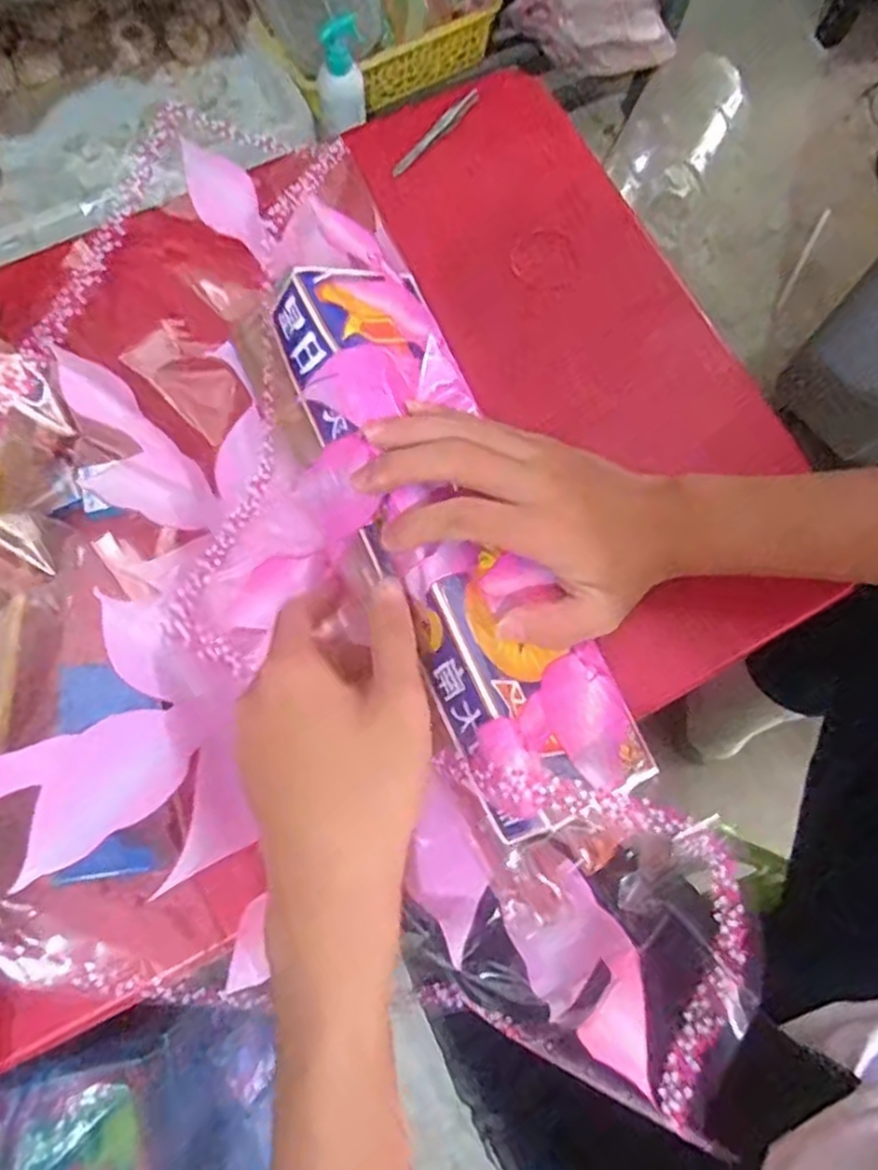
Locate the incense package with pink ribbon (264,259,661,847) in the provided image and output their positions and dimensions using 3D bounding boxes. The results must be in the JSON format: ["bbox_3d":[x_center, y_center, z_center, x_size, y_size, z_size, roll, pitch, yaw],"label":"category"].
[{"bbox_3d":[0.007,-0.037,0.376,0.088,0.052,0.308,-23,76,-8],"label":"incense package with pink ribbon"}]

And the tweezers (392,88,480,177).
[{"bbox_3d":[-0.003,-0.311,0.508,0.076,0.005,0.008,-41,79,7],"label":"tweezers"}]

